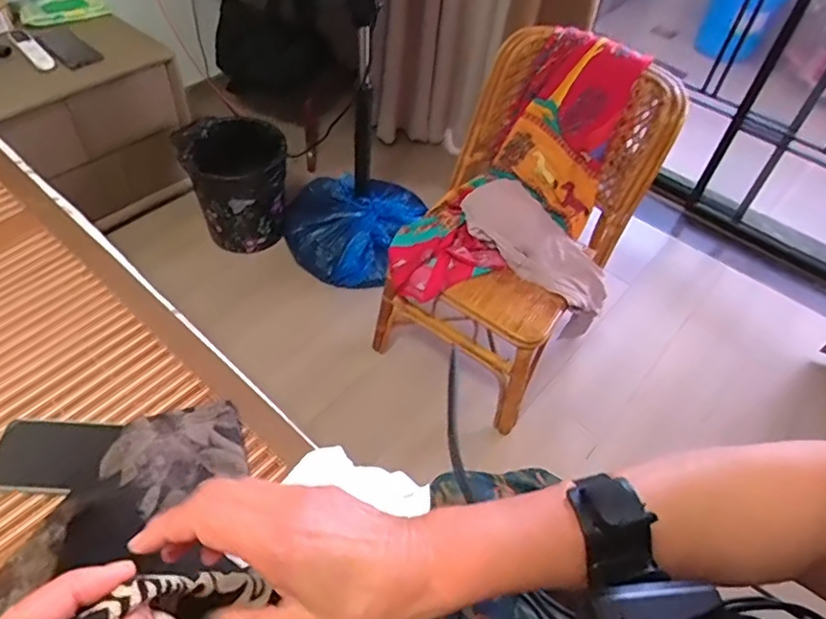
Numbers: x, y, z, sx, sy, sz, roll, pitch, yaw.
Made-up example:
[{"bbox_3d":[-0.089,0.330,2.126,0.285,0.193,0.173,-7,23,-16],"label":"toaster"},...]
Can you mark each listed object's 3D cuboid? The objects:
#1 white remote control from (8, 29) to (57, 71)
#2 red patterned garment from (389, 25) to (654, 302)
[{"bbox_3d":[-0.850,-0.579,1.314,0.041,0.025,0.197,-32,60,-29],"label":"white remote control"},{"bbox_3d":[0.205,-0.244,1.166,0.625,0.170,0.240,-48,64,0],"label":"red patterned garment"}]

